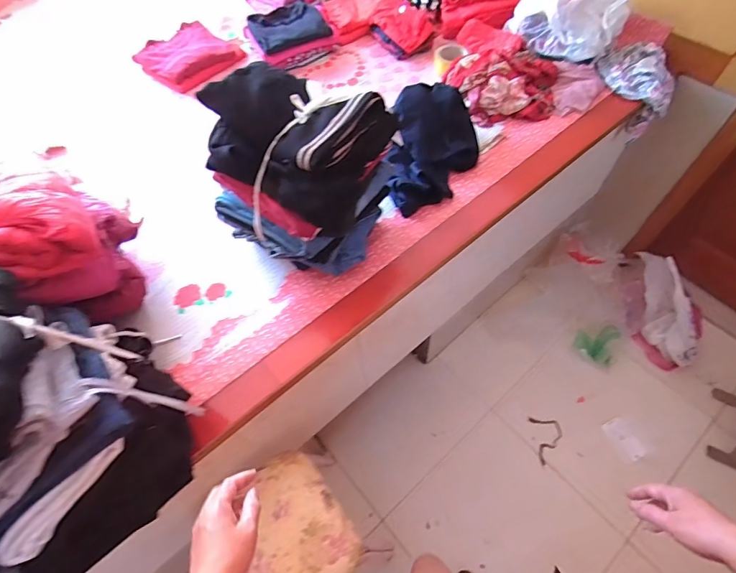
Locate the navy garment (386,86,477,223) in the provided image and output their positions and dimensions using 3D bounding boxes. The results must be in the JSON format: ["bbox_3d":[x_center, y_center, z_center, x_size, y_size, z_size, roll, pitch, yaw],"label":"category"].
[{"bbox_3d":[0.152,-0.314,0.911,0.198,0.123,0.293,7,60,7],"label":"navy garment"}]

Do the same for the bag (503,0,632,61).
[{"bbox_3d":[0.506,-0.704,1.043,0.277,0.145,0.117,29,65,18],"label":"bag"}]

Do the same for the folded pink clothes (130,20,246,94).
[{"bbox_3d":[-0.555,-0.719,1.249,0.251,0.057,0.250,34,67,21],"label":"folded pink clothes"}]

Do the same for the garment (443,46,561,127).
[{"bbox_3d":[0.347,-0.526,1.041,0.274,0.093,0.236,-9,59,-2],"label":"garment"}]

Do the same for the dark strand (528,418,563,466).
[{"bbox_3d":[0.597,0.502,1.330,0.096,0.007,0.142,-6,59,-1],"label":"dark strand"}]

